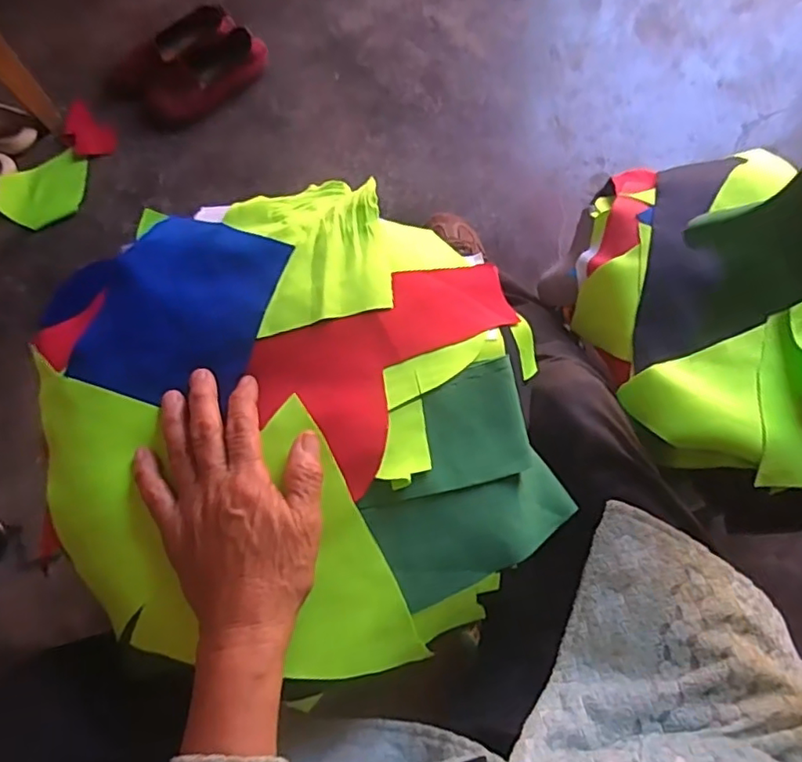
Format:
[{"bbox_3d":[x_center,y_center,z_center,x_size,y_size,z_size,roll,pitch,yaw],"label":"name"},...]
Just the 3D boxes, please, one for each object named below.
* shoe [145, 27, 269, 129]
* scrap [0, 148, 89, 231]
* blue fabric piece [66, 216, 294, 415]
[{"bbox_3d":[-0.329,-0.509,0.989,0.223,0.058,0.085,-39,78,-12],"label":"shoe"},{"bbox_3d":[-0.578,-0.314,0.967,0.111,0.025,0.151,43,77,10],"label":"scrap"},{"bbox_3d":[-0.155,-0.052,0.419,0.120,0.015,0.136,15,75,4],"label":"blue fabric piece"}]

